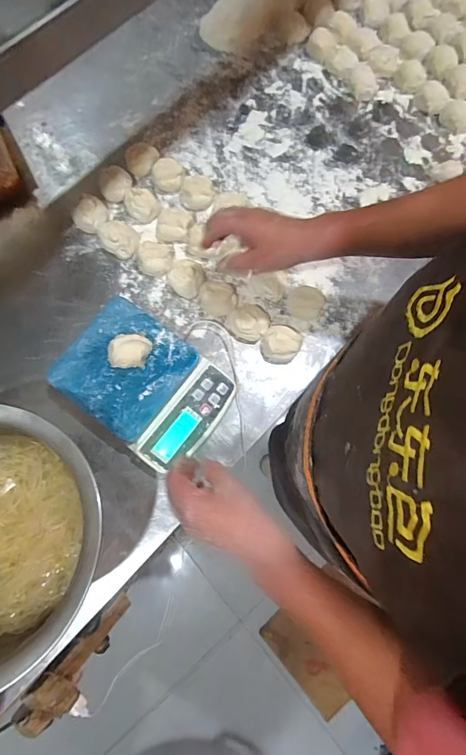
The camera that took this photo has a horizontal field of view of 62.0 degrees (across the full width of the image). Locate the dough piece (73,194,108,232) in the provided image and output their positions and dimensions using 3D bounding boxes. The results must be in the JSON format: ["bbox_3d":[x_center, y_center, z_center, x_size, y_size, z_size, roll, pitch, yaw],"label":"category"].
[{"bbox_3d":[-0.227,-0.261,0.615,0.047,0.032,0.050,0,75,-1],"label":"dough piece"}]

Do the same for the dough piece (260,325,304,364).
[{"bbox_3d":[0.073,-0.051,0.567,0.051,0.032,0.064,42,79,10],"label":"dough piece"}]

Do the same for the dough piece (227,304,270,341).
[{"bbox_3d":[0.026,-0.083,0.576,0.056,0.033,0.053,0,75,-1],"label":"dough piece"}]

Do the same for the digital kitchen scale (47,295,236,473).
[{"bbox_3d":[-0.121,0.009,0.539,0.218,0.052,0.154,37,78,8],"label":"digital kitchen scale"}]

